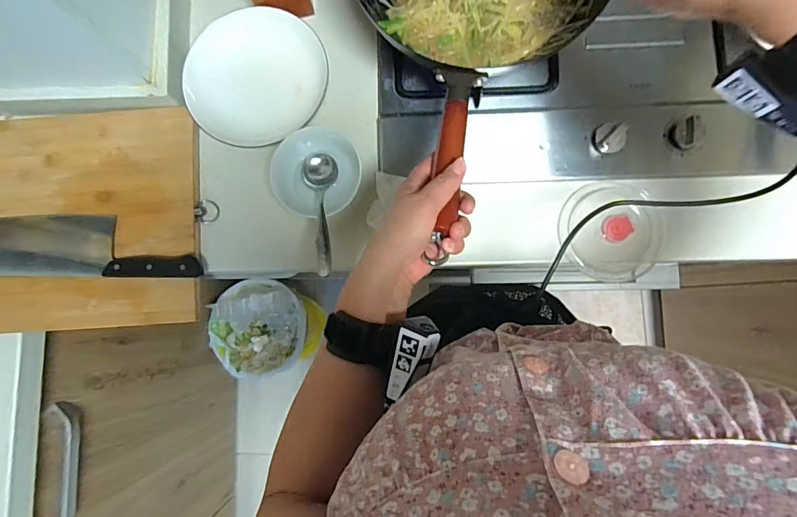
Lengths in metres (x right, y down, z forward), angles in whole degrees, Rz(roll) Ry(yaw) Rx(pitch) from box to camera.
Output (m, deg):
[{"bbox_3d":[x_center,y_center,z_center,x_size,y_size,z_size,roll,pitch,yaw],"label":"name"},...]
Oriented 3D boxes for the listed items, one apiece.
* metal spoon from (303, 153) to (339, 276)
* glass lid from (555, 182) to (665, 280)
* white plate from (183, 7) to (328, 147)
[{"bbox_3d":[-0.098,-0.056,0.545,0.045,0.030,0.168,-6,68,2],"label":"metal spoon"},{"bbox_3d":[0.277,-0.036,0.561,0.126,0.029,0.129,0,84,3],"label":"glass lid"},{"bbox_3d":[-0.194,-0.247,0.591,0.181,0.018,0.172,1,102,-10],"label":"white plate"}]

